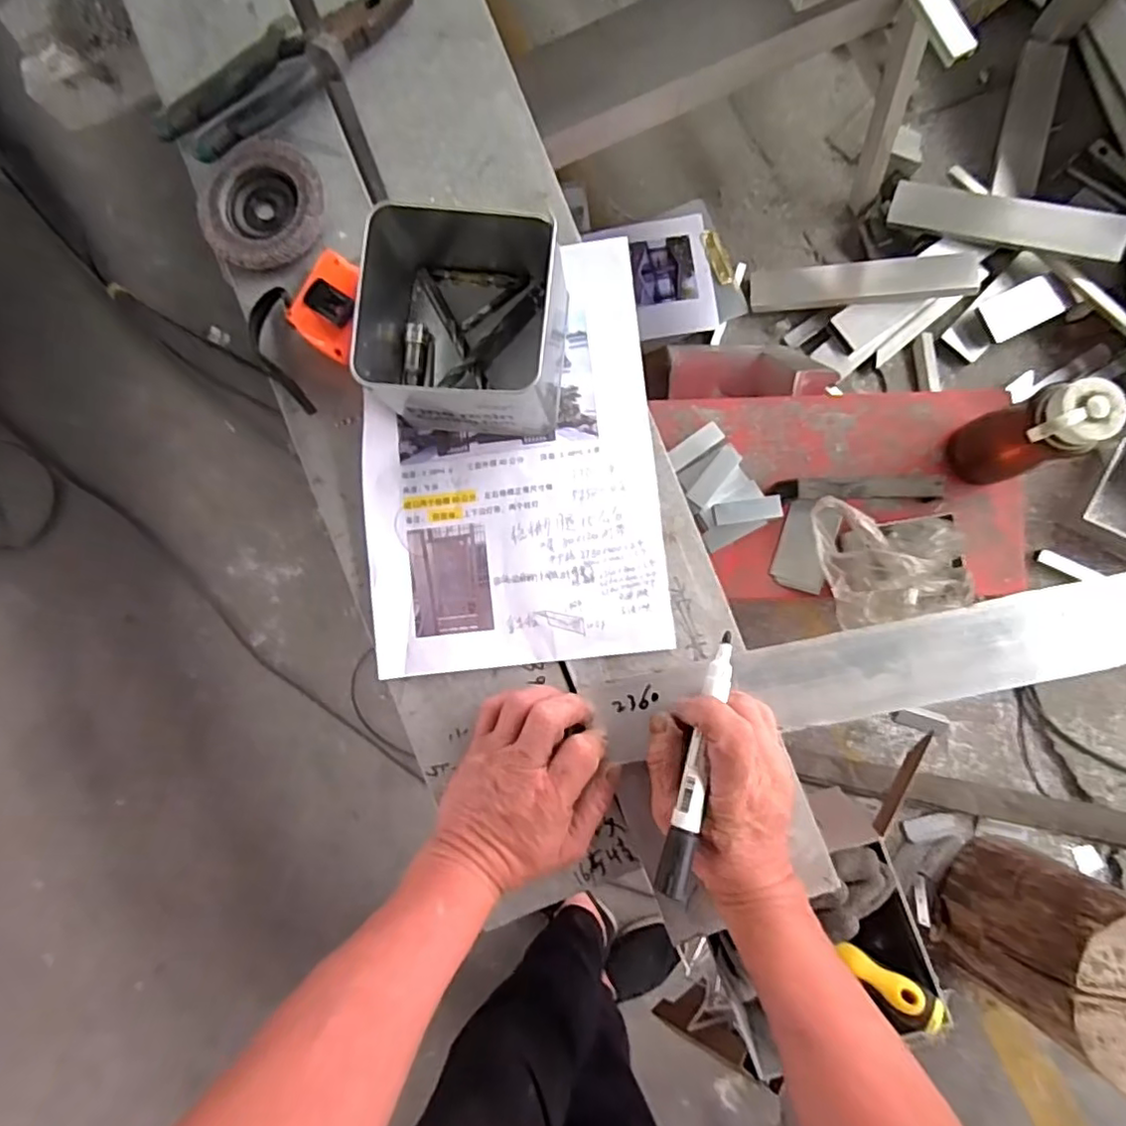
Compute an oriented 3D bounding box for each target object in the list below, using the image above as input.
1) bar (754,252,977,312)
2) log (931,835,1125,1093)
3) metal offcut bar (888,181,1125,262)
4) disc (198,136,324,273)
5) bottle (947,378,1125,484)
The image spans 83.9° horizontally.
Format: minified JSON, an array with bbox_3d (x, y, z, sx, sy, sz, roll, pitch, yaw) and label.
[{"bbox_3d":[0.518,-0.490,1.093,0.358,0.025,0.075,0,97,17],"label":"bar"},{"bbox_3d":[0.702,0.549,0.878,0.202,0.288,0.225,38,91,6],"label":"log"},{"bbox_3d":[0.731,-0.569,1.035,0.350,0.022,0.072,18,101,12],"label":"metal offcut bar"},{"bbox_3d":[-0.222,-0.264,0.466,0.089,0.017,0.093,0,87,5],"label":"disc"},{"bbox_3d":[0.476,-0.132,0.646,0.073,0.170,0.071,-34,85,1],"label":"bottle"}]

